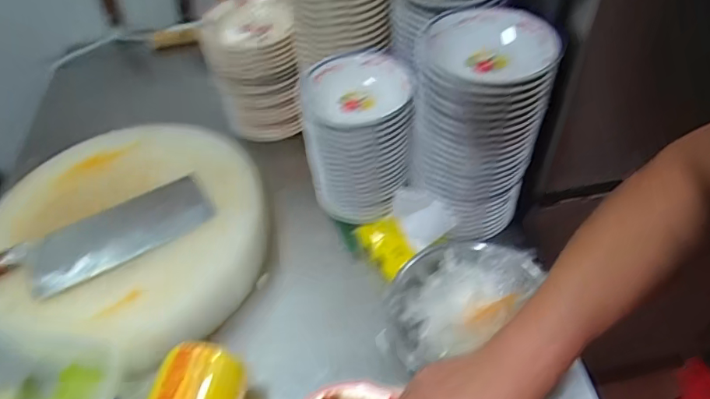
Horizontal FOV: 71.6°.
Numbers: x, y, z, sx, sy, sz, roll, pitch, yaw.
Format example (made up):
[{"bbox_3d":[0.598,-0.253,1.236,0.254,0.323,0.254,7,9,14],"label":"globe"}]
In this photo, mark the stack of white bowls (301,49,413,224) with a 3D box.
[{"bbox_3d":[0.007,-0.070,0.709,0.140,0.223,0.149,-7,48,1],"label":"stack of white bowls"}]

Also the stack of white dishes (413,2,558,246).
[{"bbox_3d":[0.145,-0.084,0.609,0.141,0.242,0.144,-5,48,2],"label":"stack of white dishes"}]

